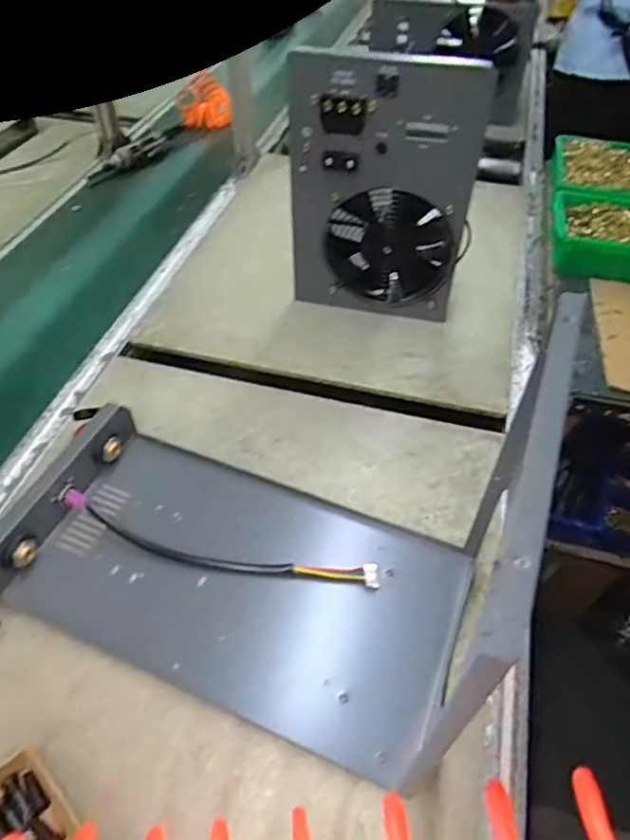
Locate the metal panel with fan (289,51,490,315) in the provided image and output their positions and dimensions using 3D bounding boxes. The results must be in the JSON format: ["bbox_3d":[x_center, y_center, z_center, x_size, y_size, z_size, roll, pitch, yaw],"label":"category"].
[{"bbox_3d":[0.094,-0.326,0.848,0.248,0.389,0.061,9,50,7],"label":"metal panel with fan"}]

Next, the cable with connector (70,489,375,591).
[{"bbox_3d":[-0.118,0.151,0.672,0.389,0.042,0.039,11,50,9],"label":"cable with connector"}]

